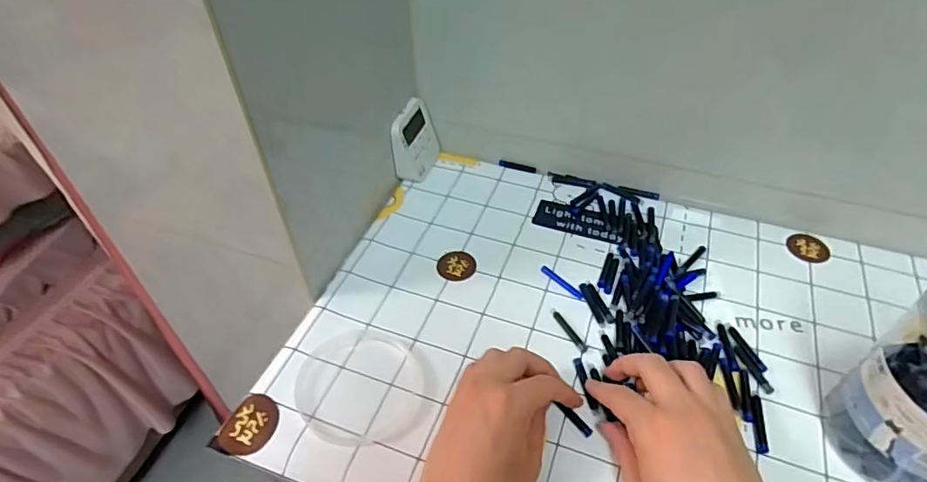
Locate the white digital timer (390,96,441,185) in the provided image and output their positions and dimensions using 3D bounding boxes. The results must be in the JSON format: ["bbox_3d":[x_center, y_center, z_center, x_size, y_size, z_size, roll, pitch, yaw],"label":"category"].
[{"bbox_3d":[-0.056,-0.121,0.633,0.038,0.079,0.074,6,46,6],"label":"white digital timer"}]

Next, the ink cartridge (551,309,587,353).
[{"bbox_3d":[0.096,0.080,0.483,0.007,0.004,0.051,-21,49,-19],"label":"ink cartridge"}]

